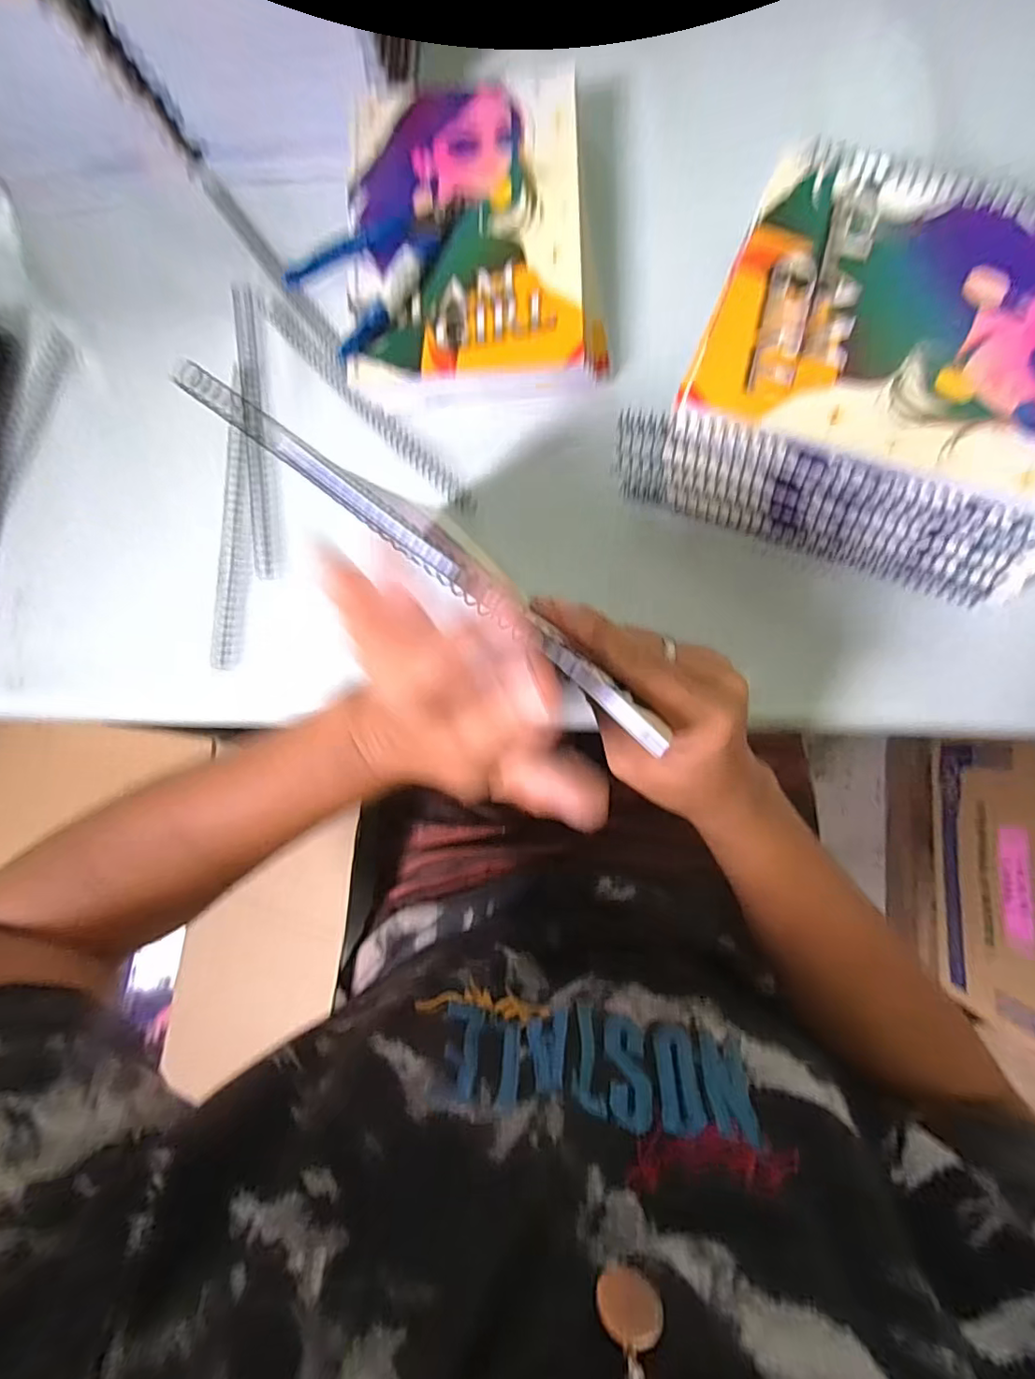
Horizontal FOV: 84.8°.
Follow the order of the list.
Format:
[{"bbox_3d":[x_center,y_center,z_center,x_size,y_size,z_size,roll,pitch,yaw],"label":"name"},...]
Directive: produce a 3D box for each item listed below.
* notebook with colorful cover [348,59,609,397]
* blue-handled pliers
[{"bbox_3d":[-0.027,-0.287,0.365,0.152,0.035,0.206,-1,85,5],"label":"notebook with colorful cover"},{"bbox_3d":[-0.079,-0.262,0.347,0.113,0.013,0.065,-36,83,1],"label":"blue-handled pliers"}]

